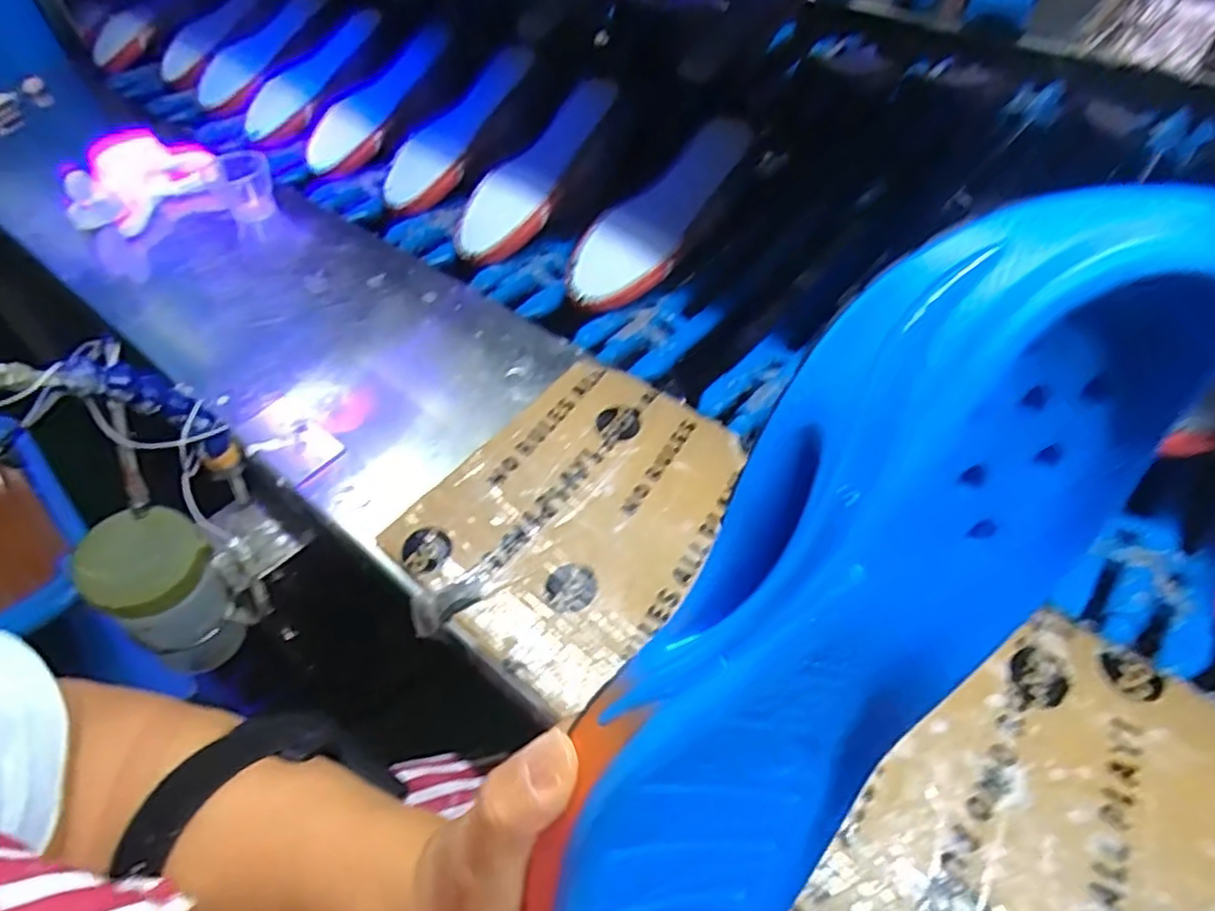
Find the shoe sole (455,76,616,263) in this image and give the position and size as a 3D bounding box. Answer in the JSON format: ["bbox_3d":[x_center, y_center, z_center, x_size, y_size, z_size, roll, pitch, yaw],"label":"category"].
[{"bbox_3d":[-0.069,-0.306,0.743,0.091,0.038,0.250,31,80,25],"label":"shoe sole"}]

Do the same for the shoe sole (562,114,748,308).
[{"bbox_3d":[0.057,-0.240,0.683,0.085,0.030,0.246,37,81,28],"label":"shoe sole"}]

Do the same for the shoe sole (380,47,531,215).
[{"bbox_3d":[-0.174,-0.388,0.823,0.088,0.040,0.252,26,73,22],"label":"shoe sole"}]

